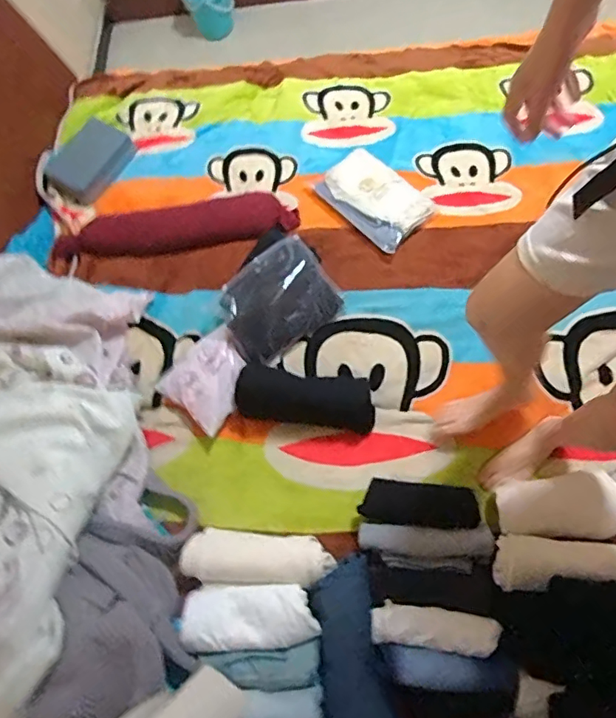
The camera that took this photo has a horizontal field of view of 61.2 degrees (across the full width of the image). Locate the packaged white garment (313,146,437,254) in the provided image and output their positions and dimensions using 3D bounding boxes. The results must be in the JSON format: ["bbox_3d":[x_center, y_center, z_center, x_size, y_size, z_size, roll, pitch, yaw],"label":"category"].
[{"bbox_3d":[0.180,-0.446,1.416,0.215,0.060,0.325,-34,66,-13],"label":"packaged white garment"}]

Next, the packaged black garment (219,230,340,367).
[{"bbox_3d":[-0.075,-0.145,1.246,0.281,0.225,0.054,-34,22,-17],"label":"packaged black garment"}]

